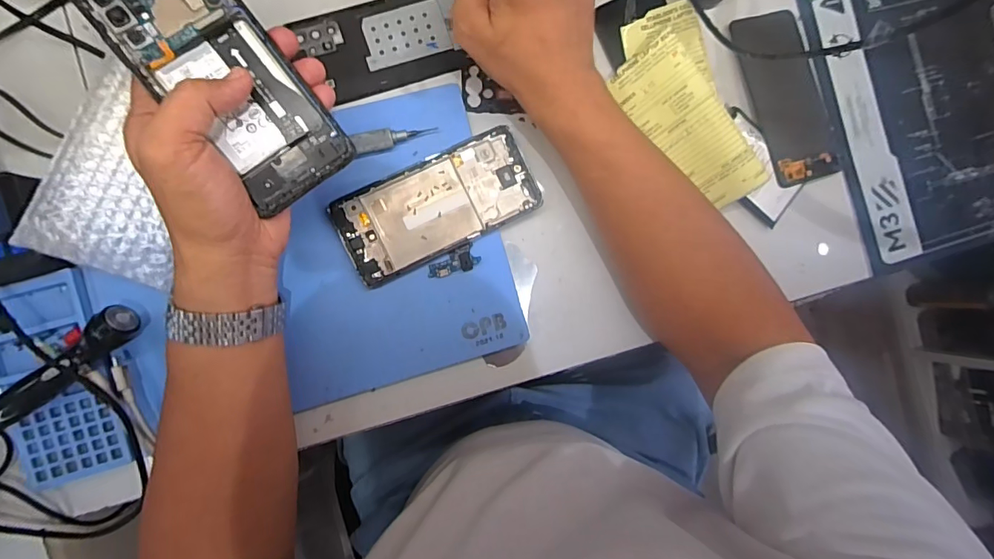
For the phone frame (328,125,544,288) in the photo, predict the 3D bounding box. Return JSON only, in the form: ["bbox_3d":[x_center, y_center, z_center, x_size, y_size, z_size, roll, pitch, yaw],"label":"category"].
[{"bbox_3d":[-0.047,-0.061,0.381,0.159,0.012,0.073,-27,92,-6],"label":"phone frame"}]

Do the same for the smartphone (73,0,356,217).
[{"bbox_3d":[-0.161,-0.121,0.280,0.071,0.005,0.158,-41,101,-9],"label":"smartphone"}]

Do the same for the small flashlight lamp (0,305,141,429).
[{"bbox_3d":[-0.303,0.063,0.326,0.126,0.029,0.021,-36,92,4],"label":"small flashlight lamp"}]

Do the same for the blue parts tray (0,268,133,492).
[{"bbox_3d":[-0.319,0.072,0.341,0.072,0.023,0.147,-19,91,-6],"label":"blue parts tray"}]

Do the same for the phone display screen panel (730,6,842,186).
[{"bbox_3d":[0.265,-0.165,0.427,0.072,0.009,0.153,-17,91,-6],"label":"phone display screen panel"}]

